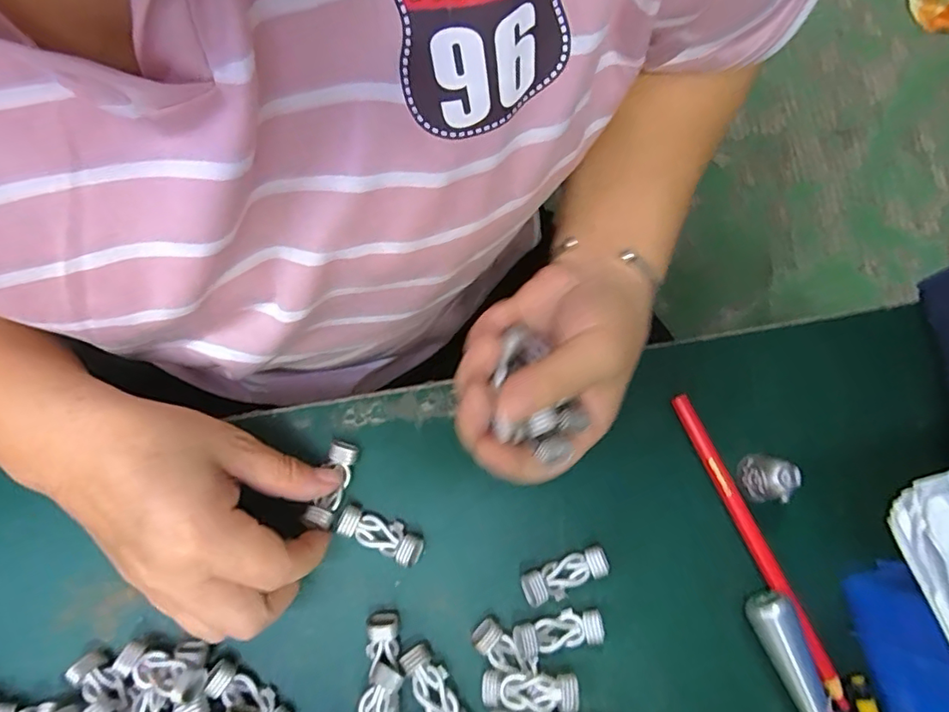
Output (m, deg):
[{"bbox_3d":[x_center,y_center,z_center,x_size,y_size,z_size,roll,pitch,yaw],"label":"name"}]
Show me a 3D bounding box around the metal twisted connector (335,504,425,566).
[{"bbox_3d":[-0.049,0.093,0.280,0.045,0.009,0.017,21,76,4],"label":"metal twisted connector"}]

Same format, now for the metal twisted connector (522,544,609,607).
[{"bbox_3d":[0.047,0.113,0.276,0.044,0.009,0.018,-19,77,-6],"label":"metal twisted connector"}]

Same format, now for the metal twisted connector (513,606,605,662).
[{"bbox_3d":[0.042,0.138,0.269,0.044,0.010,0.018,-14,76,-5],"label":"metal twisted connector"}]

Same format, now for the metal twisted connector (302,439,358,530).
[{"bbox_3d":[-0.075,0.067,0.284,0.015,0.008,0.044,14,71,2],"label":"metal twisted connector"}]

